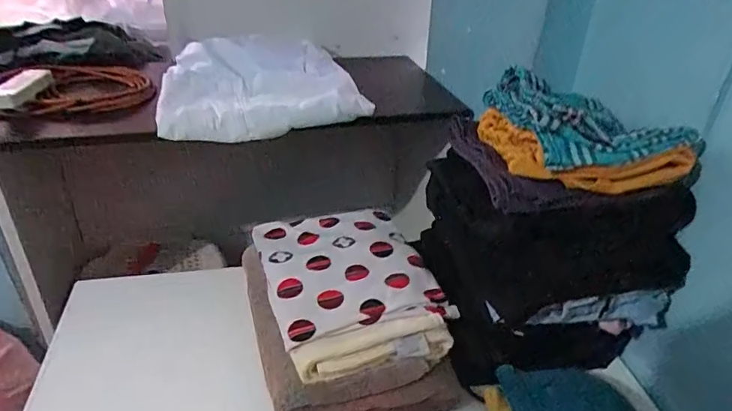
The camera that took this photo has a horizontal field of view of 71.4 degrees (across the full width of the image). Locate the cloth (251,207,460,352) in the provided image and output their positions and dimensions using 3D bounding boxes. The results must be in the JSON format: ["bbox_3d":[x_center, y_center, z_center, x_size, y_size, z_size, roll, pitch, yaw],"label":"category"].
[{"bbox_3d":[-0.031,0.080,0.696,0.212,0.030,0.221,-11,35,-19],"label":"cloth"}]

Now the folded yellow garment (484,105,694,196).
[{"bbox_3d":[0.247,-0.071,0.593,0.191,0.045,0.139,-3,34,-9],"label":"folded yellow garment"}]

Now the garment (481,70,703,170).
[{"bbox_3d":[0.263,-0.115,0.590,0.196,0.058,0.175,-6,34,-13],"label":"garment"}]

